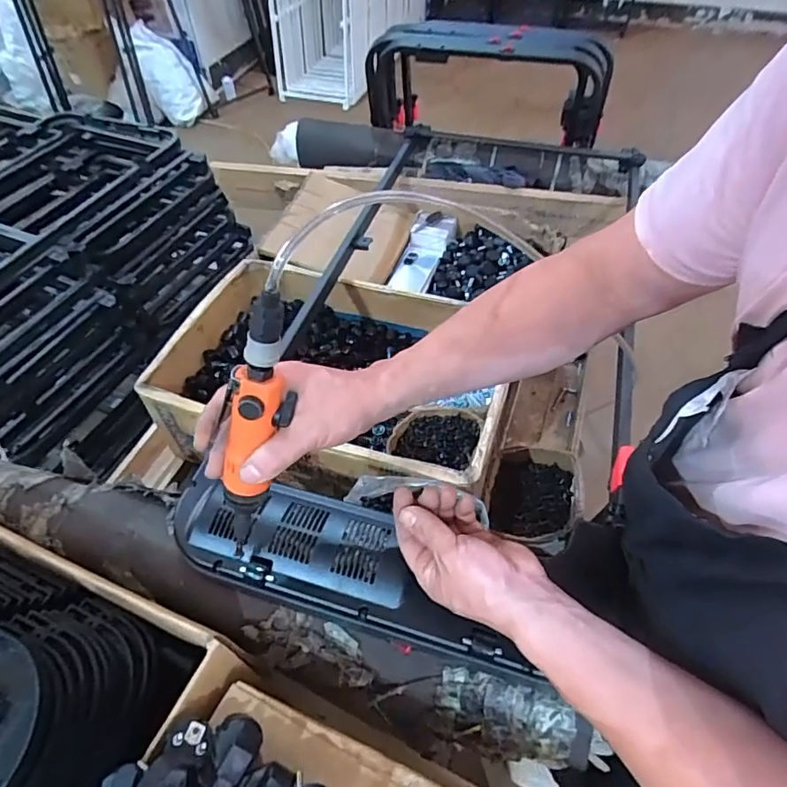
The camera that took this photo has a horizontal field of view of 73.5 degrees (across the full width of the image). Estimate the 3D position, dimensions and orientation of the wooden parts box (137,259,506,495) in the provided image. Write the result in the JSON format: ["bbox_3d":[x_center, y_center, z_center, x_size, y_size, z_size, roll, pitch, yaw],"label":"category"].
[{"bbox_3d":[-0.095,-0.027,0.853,0.532,0.131,0.349,16,53,14],"label":"wooden parts box"}]

